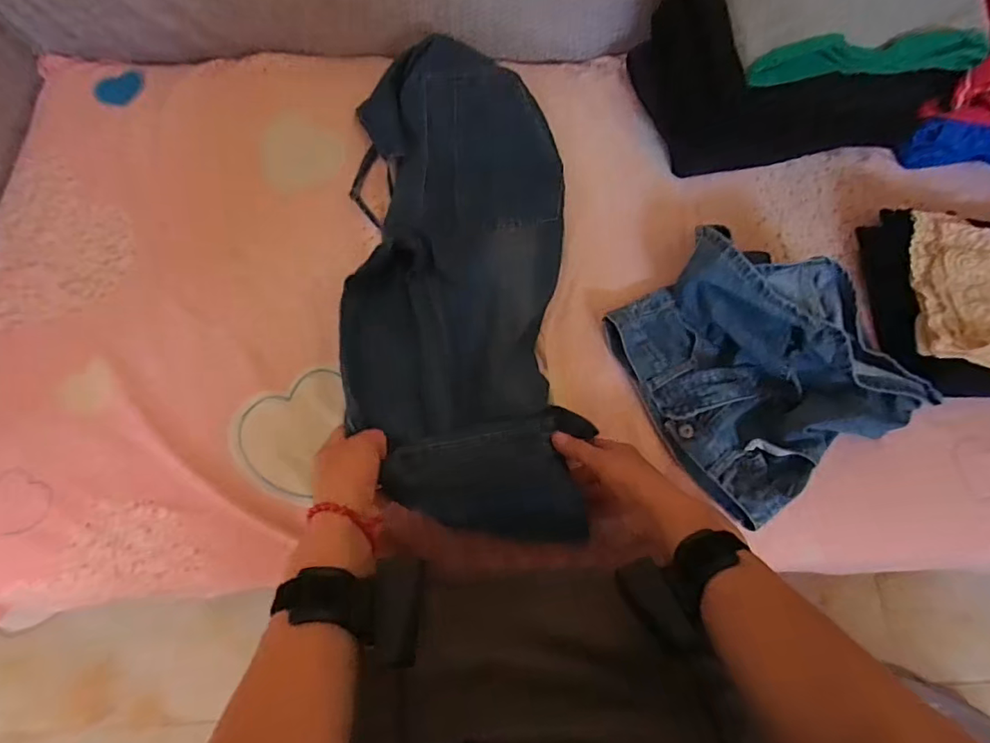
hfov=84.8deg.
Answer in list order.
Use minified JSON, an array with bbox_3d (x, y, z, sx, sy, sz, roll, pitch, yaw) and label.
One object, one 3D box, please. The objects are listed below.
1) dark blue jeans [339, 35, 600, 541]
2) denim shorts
[{"bbox_3d":[-0.043,-0.141,0.661,0.268,0.121,0.638,1,61,-1],"label":"dark blue jeans"},{"bbox_3d":[0.314,-0.021,0.640,0.278,0.089,0.300,-29,72,-12],"label":"denim shorts"}]

